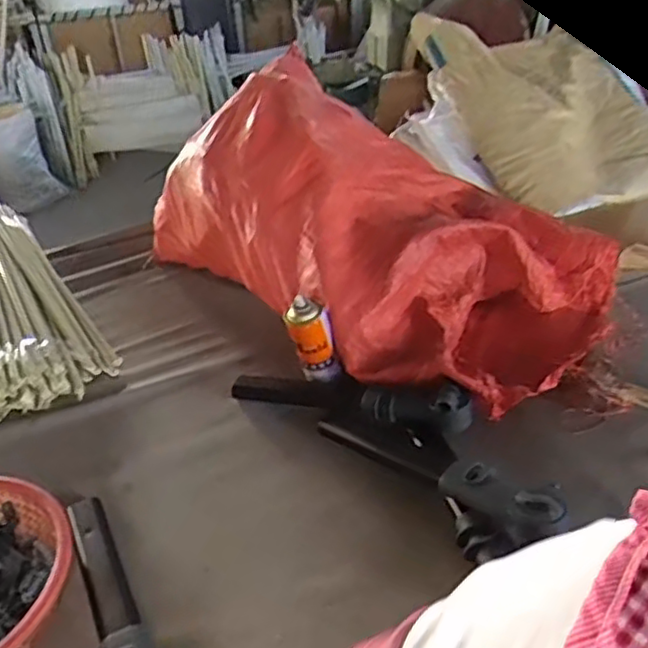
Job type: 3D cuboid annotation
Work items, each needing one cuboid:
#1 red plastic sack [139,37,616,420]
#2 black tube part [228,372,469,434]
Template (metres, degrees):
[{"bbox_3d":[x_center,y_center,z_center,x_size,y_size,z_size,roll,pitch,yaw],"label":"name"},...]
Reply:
[{"bbox_3d":[0.105,-0.197,1.273,0.855,0.359,0.545,28,45,36],"label":"red plastic sack"},{"bbox_3d":[0.033,0.114,1.053,0.392,0.089,0.065,13,38,22],"label":"black tube part"}]

